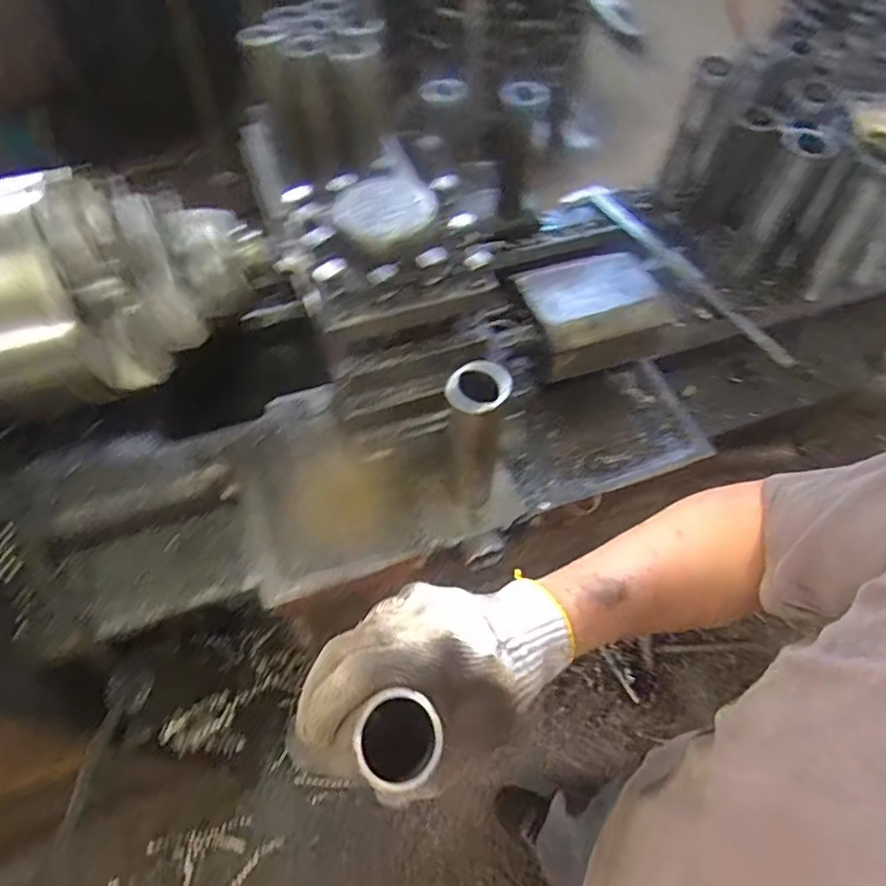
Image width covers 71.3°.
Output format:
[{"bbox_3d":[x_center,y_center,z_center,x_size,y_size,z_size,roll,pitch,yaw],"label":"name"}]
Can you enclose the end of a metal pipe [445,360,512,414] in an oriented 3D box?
[{"bbox_3d":[0.028,-0.043,0.485,0.047,0.016,0.045,0,57,-1],"label":"end of a metal pipe"}]

